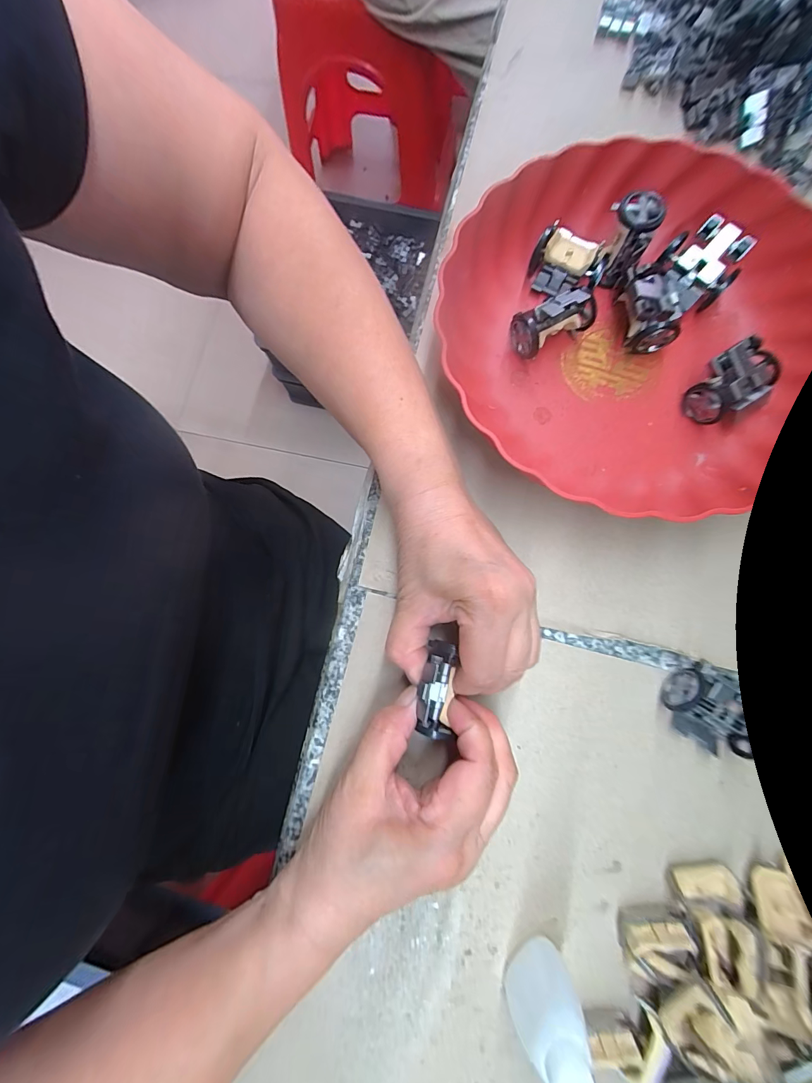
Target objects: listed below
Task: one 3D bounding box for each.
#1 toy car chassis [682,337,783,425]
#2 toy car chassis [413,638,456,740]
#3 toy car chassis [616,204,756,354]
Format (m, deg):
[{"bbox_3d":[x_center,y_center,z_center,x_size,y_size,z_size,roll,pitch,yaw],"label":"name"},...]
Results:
[{"bbox_3d":[0.210,-0.102,0.259,0.051,0.033,0.034,-28,81,-4],"label":"toy car chassis"},{"bbox_3d":[0.016,0.077,0.211,0.018,0.013,0.048,8,81,2],"label":"toy car chassis"},{"bbox_3d":[0.180,-0.172,0.272,0.086,0.034,0.053,-43,82,-6],"label":"toy car chassis"}]

